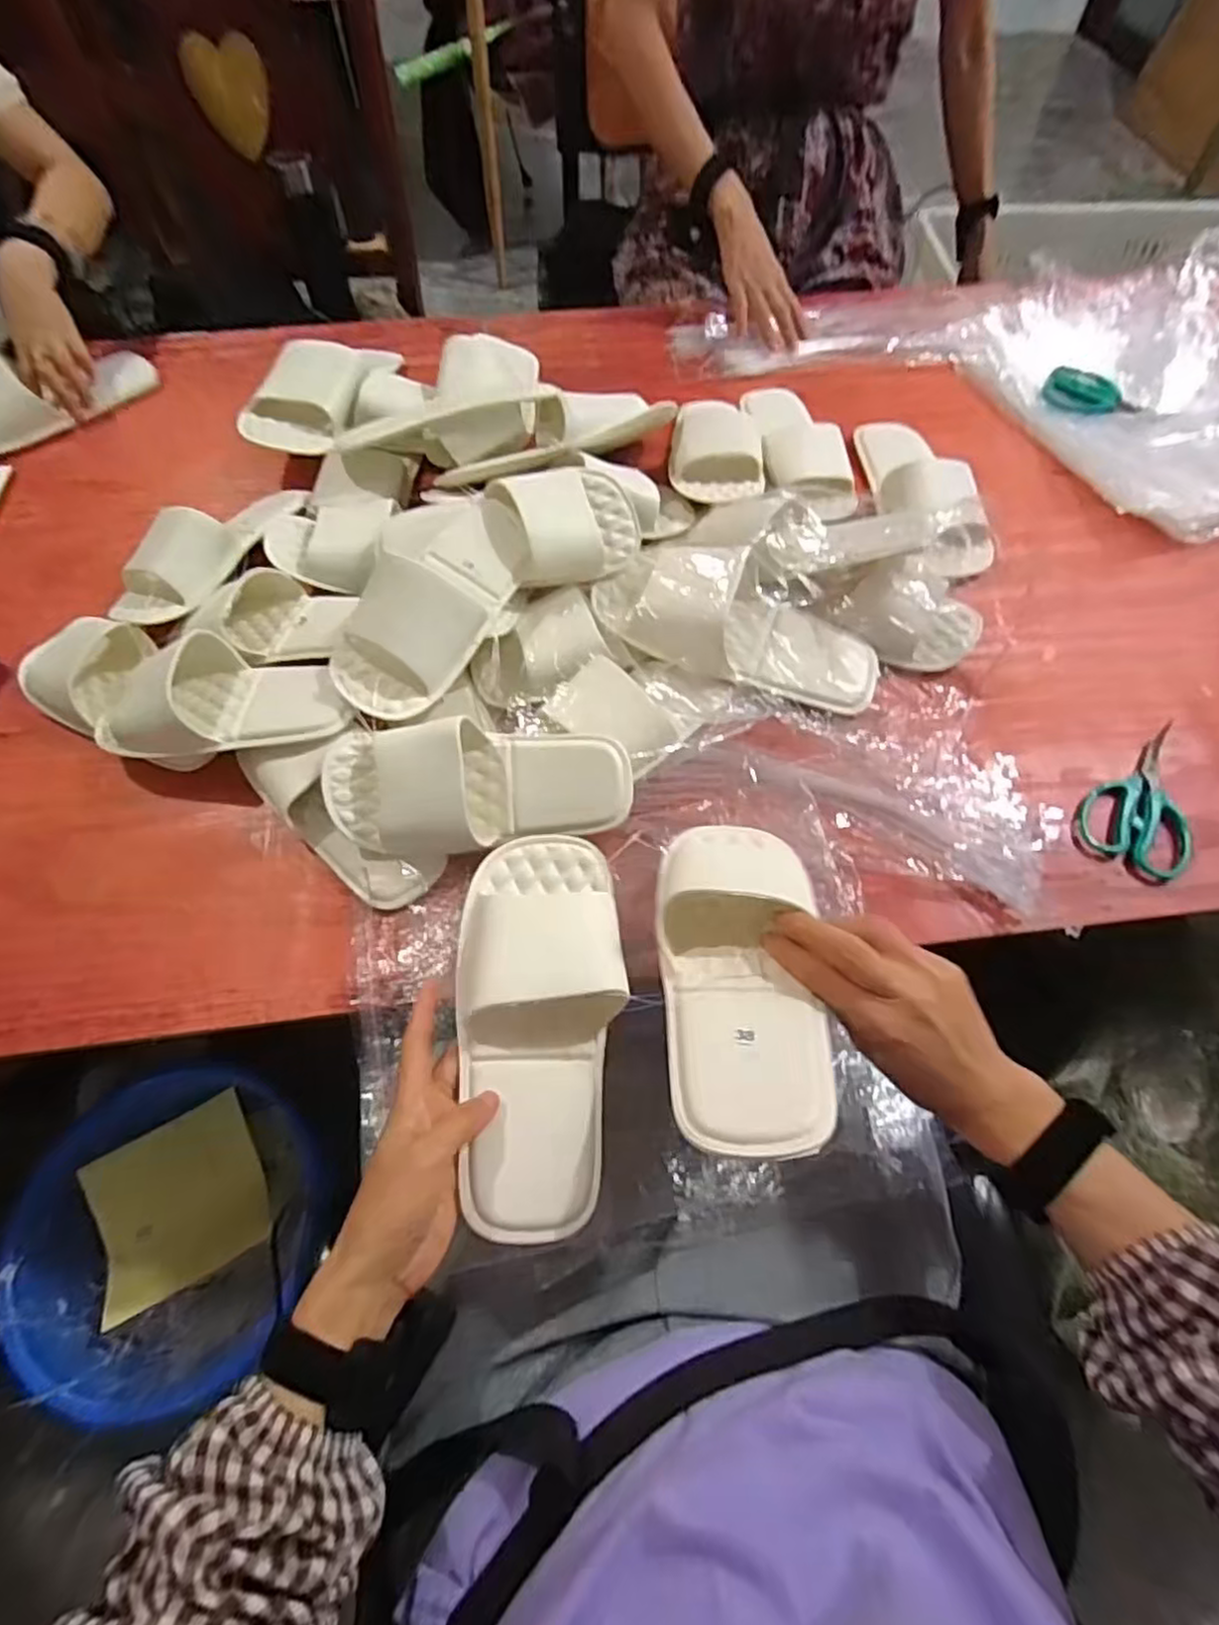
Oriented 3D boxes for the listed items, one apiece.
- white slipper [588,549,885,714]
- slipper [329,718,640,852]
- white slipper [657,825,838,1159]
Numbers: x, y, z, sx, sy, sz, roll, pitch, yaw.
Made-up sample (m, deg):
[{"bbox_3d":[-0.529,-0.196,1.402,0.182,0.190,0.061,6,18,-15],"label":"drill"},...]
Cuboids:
[{"bbox_3d":[0.114,-0.170,0.633,0.267,0.064,0.111,23,66,11],"label":"white slipper"},{"bbox_3d":[-0.102,-0.018,0.544,0.235,0.054,0.101,0,89,3],"label":"slipper"},{"bbox_3d":[0.082,0.078,0.422,0.098,0.048,0.244,3,37,1],"label":"white slipper"}]

